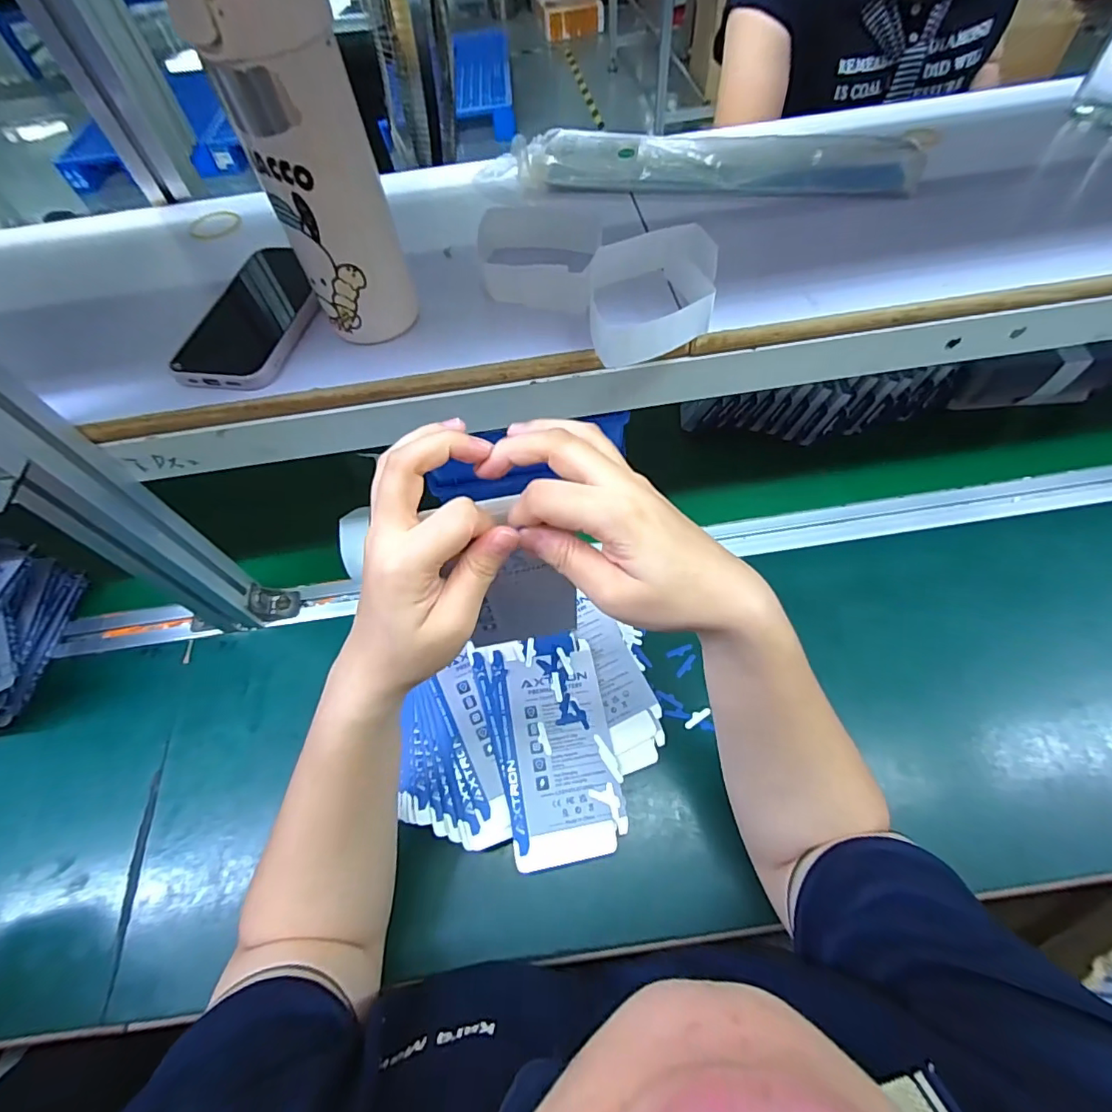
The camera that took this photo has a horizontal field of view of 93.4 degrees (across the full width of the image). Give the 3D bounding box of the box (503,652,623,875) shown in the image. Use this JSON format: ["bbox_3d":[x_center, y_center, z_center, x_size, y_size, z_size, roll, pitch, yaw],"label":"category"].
[{"bbox_3d":[0.002,0.159,0.422,0.085,0.004,0.151,-5,63,-12],"label":"box"}]

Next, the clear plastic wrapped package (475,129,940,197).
[{"bbox_3d":[0.119,-0.346,0.458,0.366,0.025,0.069,8,60,9],"label":"clear plastic wrapped package"}]

